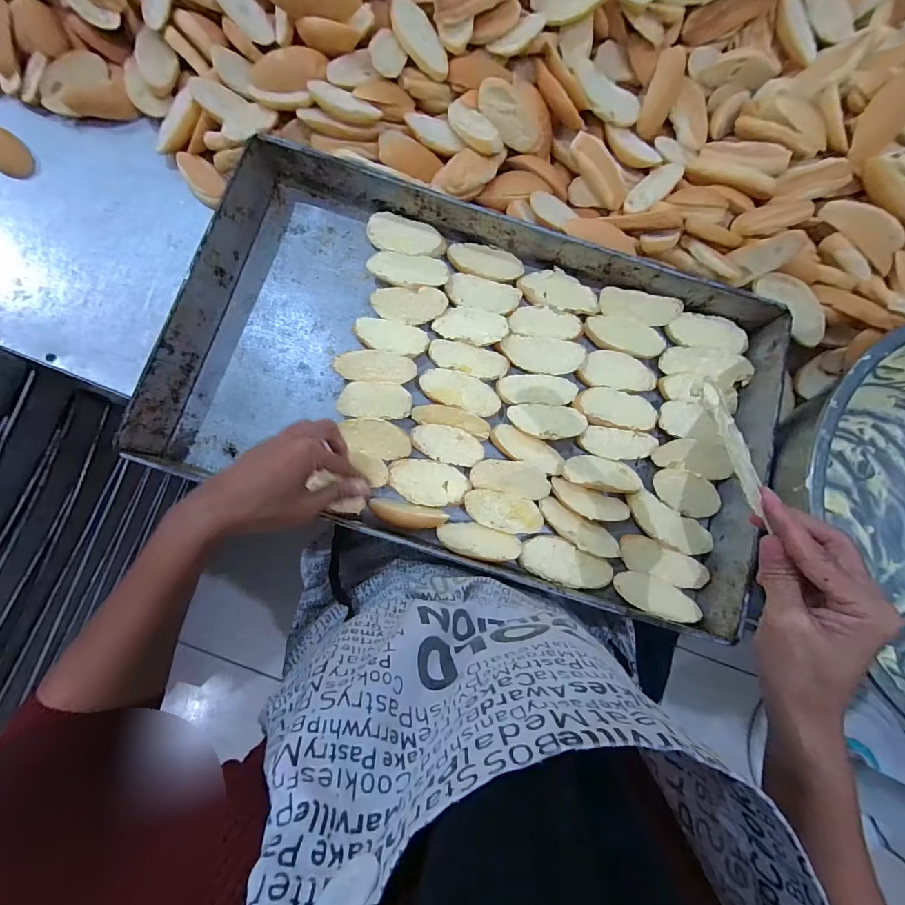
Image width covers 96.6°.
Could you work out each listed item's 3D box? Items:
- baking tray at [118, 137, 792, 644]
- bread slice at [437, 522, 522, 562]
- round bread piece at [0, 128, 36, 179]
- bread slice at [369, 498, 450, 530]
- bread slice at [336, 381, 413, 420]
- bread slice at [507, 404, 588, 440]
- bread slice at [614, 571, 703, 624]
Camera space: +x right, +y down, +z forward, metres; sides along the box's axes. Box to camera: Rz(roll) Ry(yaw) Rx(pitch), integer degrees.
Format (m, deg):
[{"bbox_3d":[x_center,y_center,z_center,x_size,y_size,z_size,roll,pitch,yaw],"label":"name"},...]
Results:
[{"bbox_3d":[0.028,-0.075,0.436,0.613,0.062,0.355,17,82,0],"label":"baking tray"},{"bbox_3d":[0.028,0.095,0.419,0.089,0.008,0.042,18,45,-3],"label":"bread slice"},{"bbox_3d":[-0.536,-0.359,0.483,0.058,0.023,0.044,41,82,4],"label":"round bread piece"},{"bbox_3d":[-0.046,0.066,0.420,0.080,0.022,0.025,12,82,-1],"label":"bread slice"},{"bbox_3d":[-0.085,-0.056,0.450,0.078,0.023,0.040,4,82,-2],"label":"bread slice"},{"bbox_3d":[0.105,-0.035,0.449,0.085,0.010,0.040,7,82,-2],"label":"bread slice"},{"bbox_3d":[0.216,0.152,0.426,0.094,0.008,0.037,22,65,1],"label":"bread slice"}]

